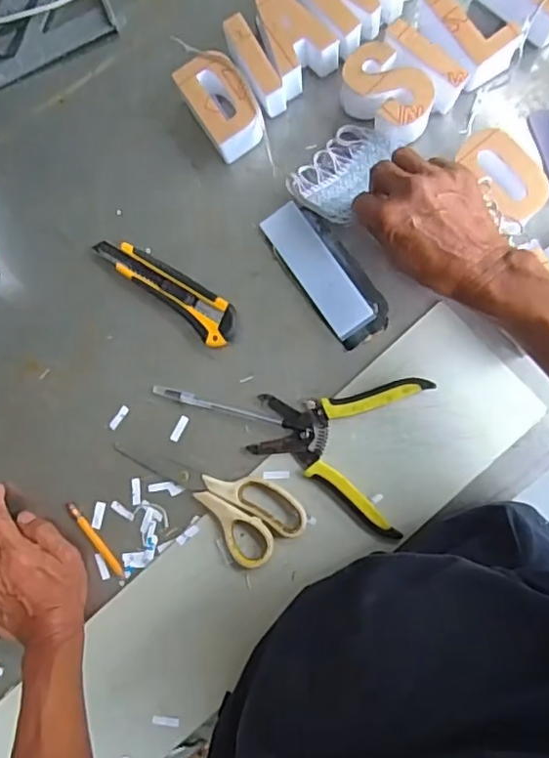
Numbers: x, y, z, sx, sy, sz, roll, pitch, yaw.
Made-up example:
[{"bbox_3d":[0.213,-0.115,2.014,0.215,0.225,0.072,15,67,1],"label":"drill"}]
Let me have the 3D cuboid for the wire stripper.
[{"bbox_3d":[0.056,0.054,0.544,0.146,0.013,0.140,16,88,6],"label":"wire stripper"}]

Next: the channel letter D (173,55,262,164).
[{"bbox_3d":[-0.050,-0.256,0.561,0.056,0.046,0.089,-33,84,3],"label":"channel letter D"}]

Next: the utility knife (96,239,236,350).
[{"bbox_3d":[-0.101,-0.089,0.567,0.155,0.018,0.038,37,90,7],"label":"utility knife"}]

